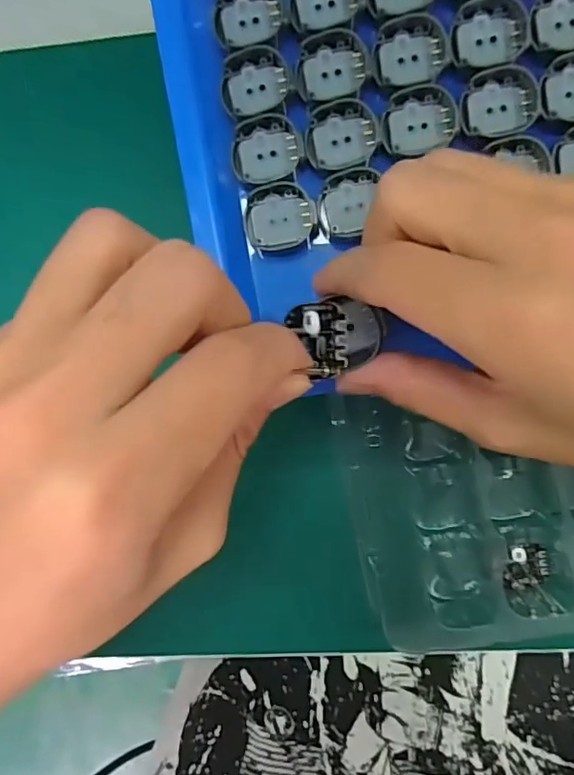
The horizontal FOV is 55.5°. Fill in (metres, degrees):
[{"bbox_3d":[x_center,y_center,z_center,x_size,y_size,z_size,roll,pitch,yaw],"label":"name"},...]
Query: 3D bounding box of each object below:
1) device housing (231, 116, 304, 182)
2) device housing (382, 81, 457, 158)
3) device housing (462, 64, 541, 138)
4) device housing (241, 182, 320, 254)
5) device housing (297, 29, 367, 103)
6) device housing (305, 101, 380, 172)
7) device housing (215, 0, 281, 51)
[{"bbox_3d":[-0.008,-0.093,0.213,0.027,0.006,0.023,-8,91,6],"label":"device housing"},{"bbox_3d":[0.051,-0.102,0.209,0.028,0.004,0.023,-13,90,6],"label":"device housing"},{"bbox_3d":[0.081,-0.108,0.206,0.028,0.004,0.024,-11,91,6],"label":"device housing"},{"bbox_3d":[-0.003,-0.066,0.213,0.028,0.009,0.024,-5,91,6],"label":"device housing"},{"bbox_3d":[0.017,-0.124,0.210,0.026,0.007,0.022,-11,91,6],"label":"device housing"},{"bbox_3d":[0.021,-0.098,0.210,0.027,0.006,0.022,-12,90,6],"label":"device housing"},{"bbox_3d":[-0.015,-0.145,0.211,0.025,0.006,0.024,0,92,6],"label":"device housing"}]

